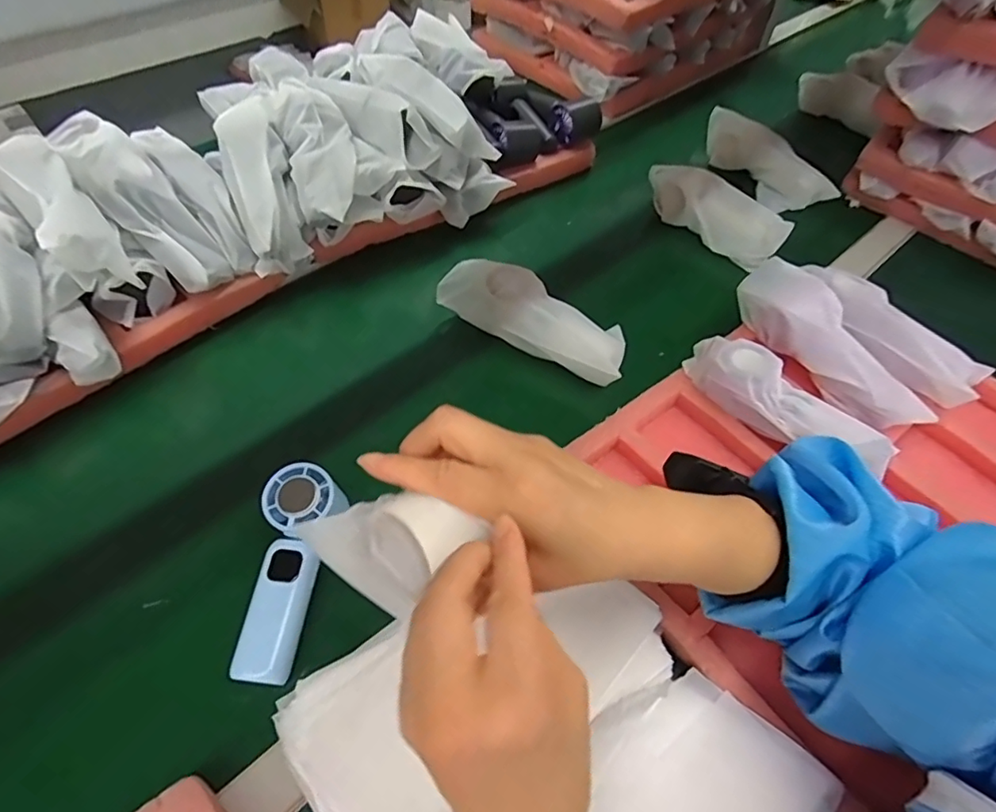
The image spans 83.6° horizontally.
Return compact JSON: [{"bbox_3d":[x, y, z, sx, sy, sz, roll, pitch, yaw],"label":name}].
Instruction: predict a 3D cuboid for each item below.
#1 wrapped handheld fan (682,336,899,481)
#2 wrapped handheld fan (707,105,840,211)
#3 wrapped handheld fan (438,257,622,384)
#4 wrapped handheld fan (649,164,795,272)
[{"bbox_3d":[0.249,-0.004,0.486,0.179,0.042,0.056,38,61,24],"label":"wrapped handheld fan"},{"bbox_3d":[0.373,-0.339,0.783,0.032,0.068,0.192,-39,76,-26],"label":"wrapped handheld fan"},{"bbox_3d":[0.039,-0.097,0.574,0.200,0.057,0.065,26,57,17],"label":"wrapped handheld fan"},{"bbox_3d":[0.271,-0.243,0.700,0.046,0.057,0.187,-35,62,-24],"label":"wrapped handheld fan"}]

